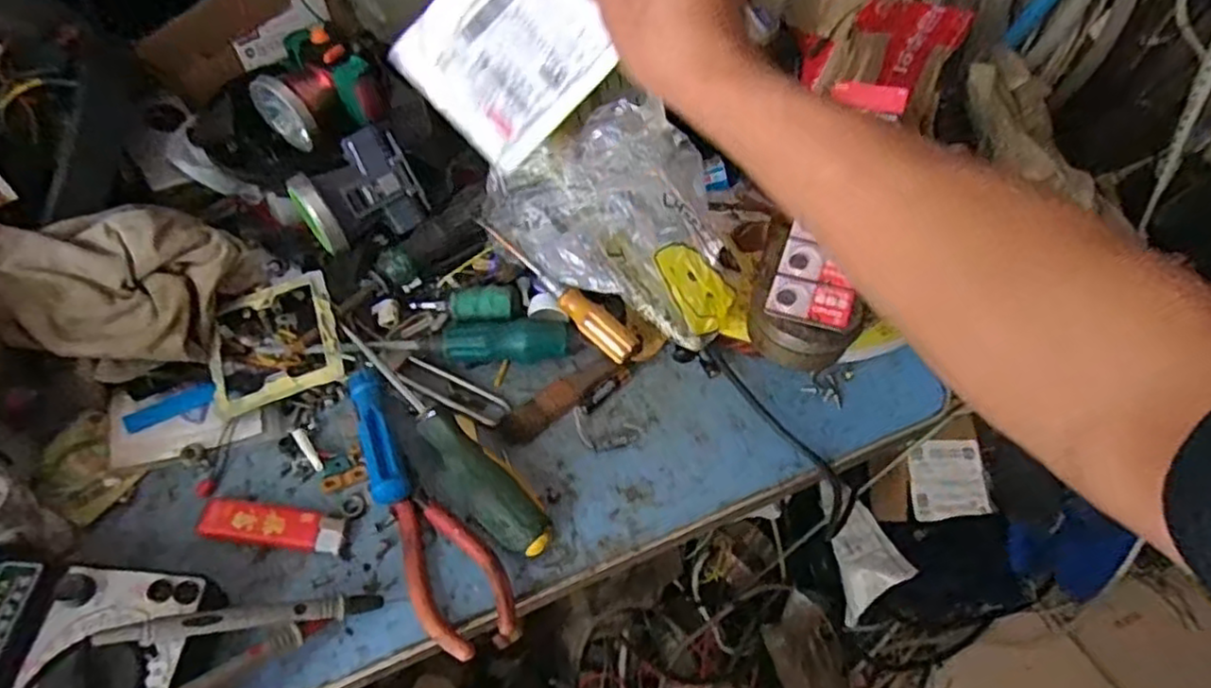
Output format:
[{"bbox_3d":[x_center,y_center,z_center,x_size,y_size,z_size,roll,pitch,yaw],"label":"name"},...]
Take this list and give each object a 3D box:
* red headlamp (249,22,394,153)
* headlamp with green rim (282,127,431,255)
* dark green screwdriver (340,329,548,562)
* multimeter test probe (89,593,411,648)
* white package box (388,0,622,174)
[{"bbox_3d":[-0.202,-0.179,0.498,0.072,0.053,0.072,36,60,19],"label":"red headlamp"},{"bbox_3d":[-0.169,-0.102,0.482,0.081,0.059,0.053,-32,64,-24],"label":"headlamp with green rim"},{"bbox_3d":[-0.104,0.061,0.434,0.186,0.031,0.028,39,61,20],"label":"dark green screwdriver"},{"bbox_3d":[-0.176,0.139,0.360,0.136,0.015,0.012,3,52,-29],"label":"multimeter test probe"},{"bbox_3d":[-0.047,-0.203,0.448,0.109,0.162,0.019,44,21,-14],"label":"white package box"}]

